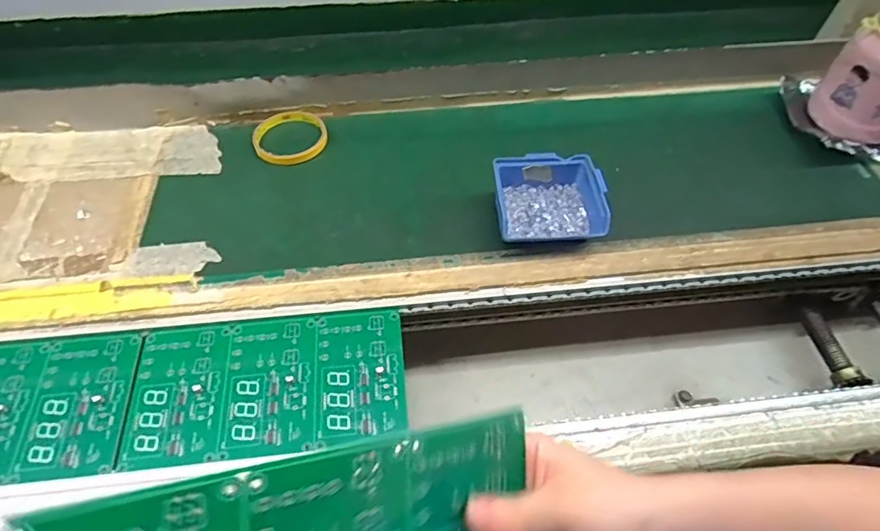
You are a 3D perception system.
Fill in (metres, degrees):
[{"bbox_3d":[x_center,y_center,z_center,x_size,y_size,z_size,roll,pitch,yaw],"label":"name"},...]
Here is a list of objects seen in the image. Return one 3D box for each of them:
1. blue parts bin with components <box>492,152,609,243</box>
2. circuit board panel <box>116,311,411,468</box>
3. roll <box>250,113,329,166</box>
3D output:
[{"bbox_3d":[0.106,-0.062,0.525,0.101,0.061,0.087,1,55,0],"label":"blue parts bin with components"},{"bbox_3d":[-0.145,0.101,0.449,0.227,0.005,0.116,-5,56,-4],"label":"circuit board panel"},{"bbox_3d":[-0.177,-0.153,0.610,0.084,0.010,0.086,0,55,0],"label":"roll"}]

